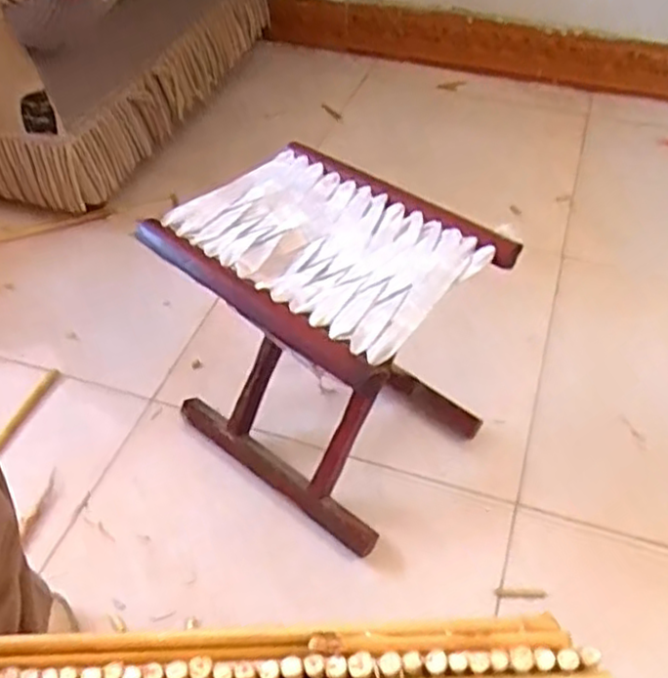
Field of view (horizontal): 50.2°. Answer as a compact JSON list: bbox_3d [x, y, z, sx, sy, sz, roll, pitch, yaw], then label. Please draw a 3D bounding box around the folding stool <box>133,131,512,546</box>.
[{"bbox_3d":[-0.008,0.012,0.816,0.306,0.319,0.242,29,56,27],"label":"folding stool"}]

